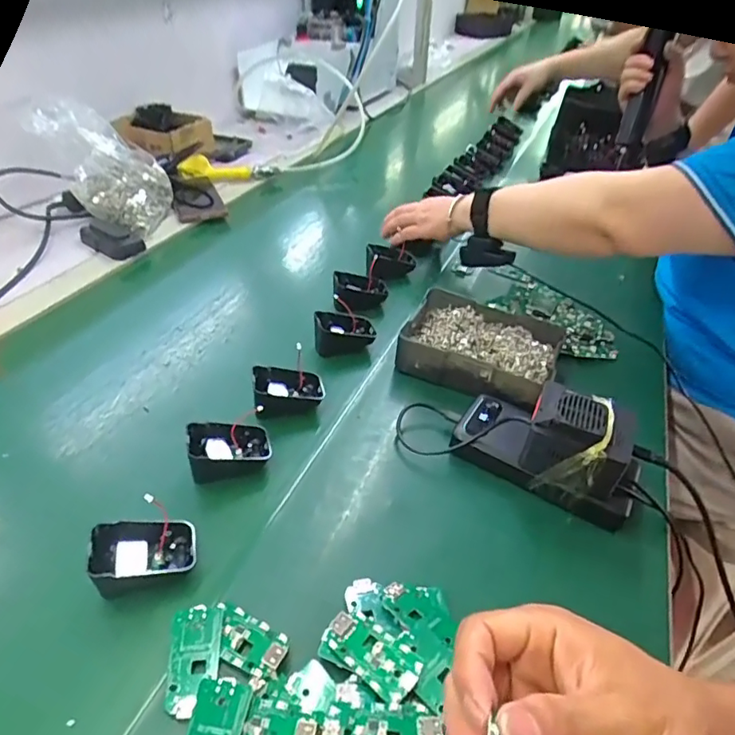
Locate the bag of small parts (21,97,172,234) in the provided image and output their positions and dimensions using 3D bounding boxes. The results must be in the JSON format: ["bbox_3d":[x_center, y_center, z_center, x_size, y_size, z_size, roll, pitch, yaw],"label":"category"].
[{"bbox_3d":[-0.393,-0.319,0.845,0.149,0.155,0.164,6,38,5],"label":"bag of small parts"}]

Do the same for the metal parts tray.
[{"bbox_3d":[0.120,-0.022,0.582,0.159,0.041,0.119,17,40,17],"label":"metal parts tray"}]

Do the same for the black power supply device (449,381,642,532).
[{"bbox_3d":[0.156,0.059,0.463,0.151,0.086,0.074,21,42,22],"label":"black power supply device"}]

